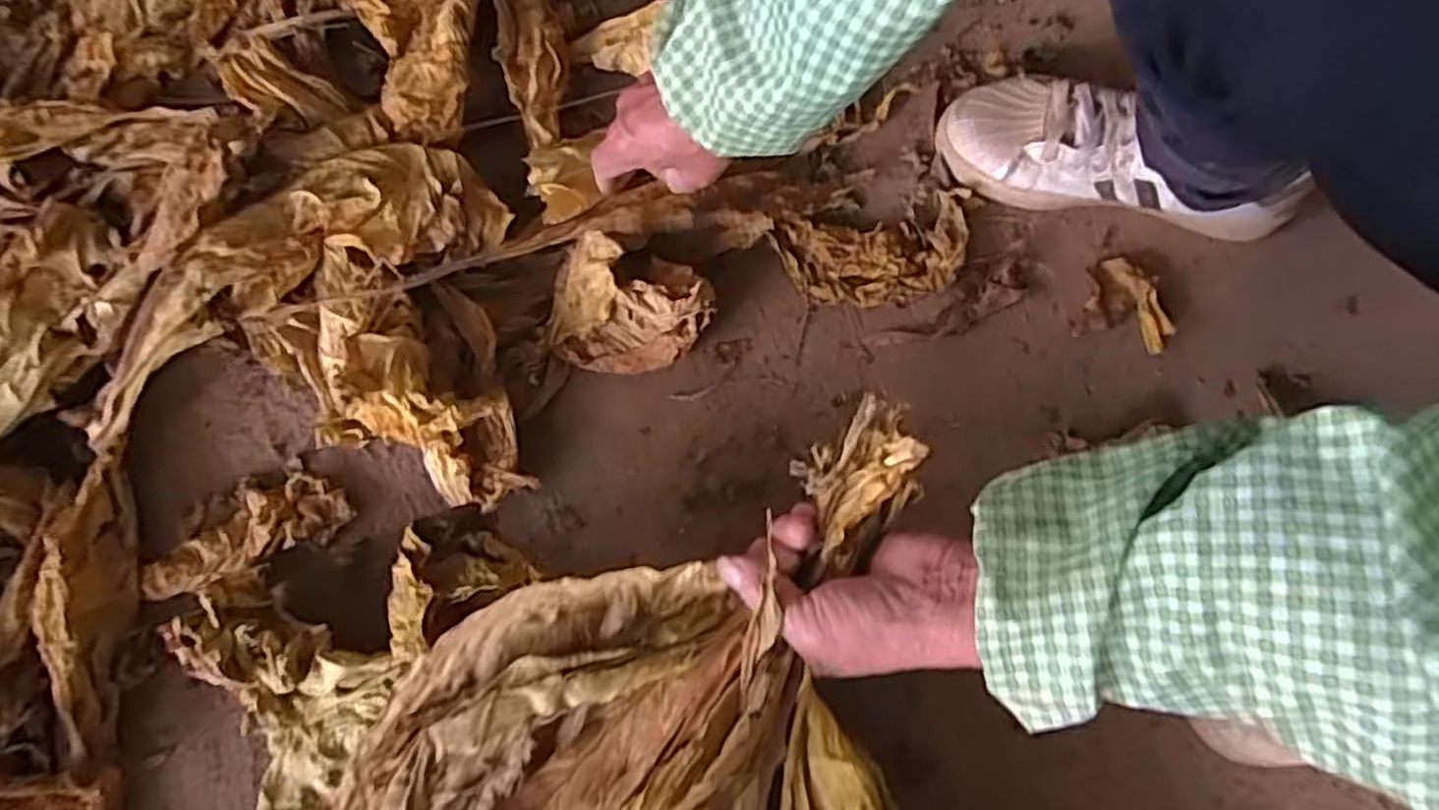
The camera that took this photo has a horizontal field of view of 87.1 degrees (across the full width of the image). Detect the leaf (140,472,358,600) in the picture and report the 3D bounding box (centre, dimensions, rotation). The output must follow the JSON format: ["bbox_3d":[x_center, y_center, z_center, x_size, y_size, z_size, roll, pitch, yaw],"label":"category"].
[{"bbox_3d":[-0.299,0.077,0.477,0.126,0.018,0.052,-21,75,-4],"label":"leaf"}]

